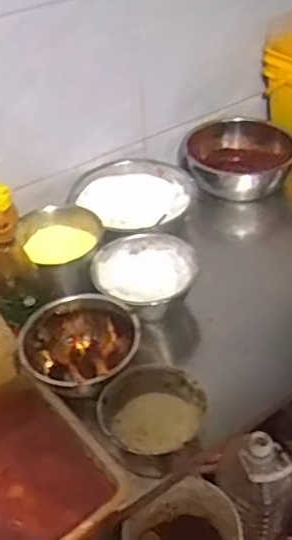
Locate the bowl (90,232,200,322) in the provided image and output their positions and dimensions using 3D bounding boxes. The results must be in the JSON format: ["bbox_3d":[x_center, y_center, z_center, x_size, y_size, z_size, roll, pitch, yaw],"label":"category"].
[{"bbox_3d":[-0.006,0.019,1.029,0.156,0.086,0.171,-2,39,2],"label":"bowl"}]

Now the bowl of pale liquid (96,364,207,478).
[{"bbox_3d":[0.010,0.190,0.812,0.123,0.094,0.115,-2,39,2],"label":"bowl of pale liquid"}]

